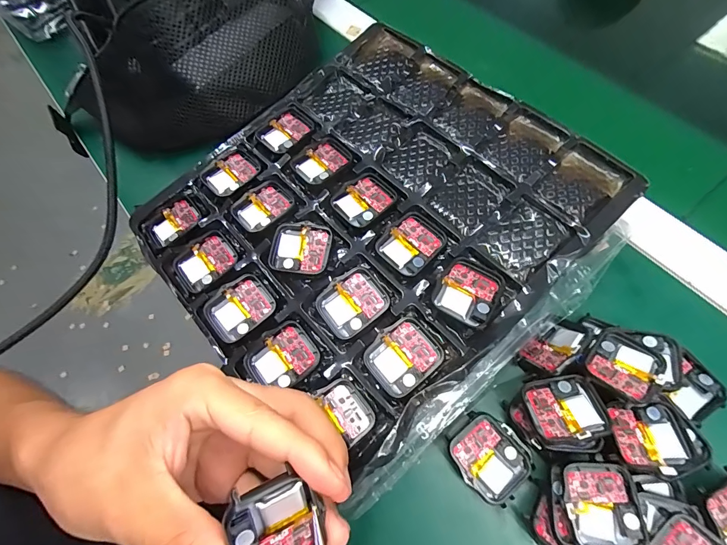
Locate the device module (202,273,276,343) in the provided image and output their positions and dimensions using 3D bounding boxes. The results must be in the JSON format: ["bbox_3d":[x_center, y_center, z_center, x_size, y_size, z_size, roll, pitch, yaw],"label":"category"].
[{"bbox_3d":[-0.083,0.024,0.241,0.042,0.007,0.036,-36,68,-9],"label":"device module"}]

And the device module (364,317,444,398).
[{"bbox_3d":[0.024,0.052,0.220,0.042,0.010,0.036,-39,69,-10],"label":"device module"}]

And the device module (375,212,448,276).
[{"bbox_3d":[0.033,-0.020,0.244,0.037,0.005,0.041,42,77,20],"label":"device module"}]

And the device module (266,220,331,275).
[{"bbox_3d":[-0.044,-0.017,0.246,0.039,0.008,0.035,7,68,9],"label":"device module"}]

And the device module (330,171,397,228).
[{"bbox_3d":[0.001,-0.053,0.262,0.043,0.004,0.034,-40,69,-11],"label":"device module"}]

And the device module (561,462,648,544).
[{"bbox_3d":[0.131,0.130,0.199,0.036,0.014,0.043,1,67,7],"label":"device module"}]

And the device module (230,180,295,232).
[{"bbox_3d":[-0.074,-0.049,0.268,0.035,0.009,0.042,41,77,20],"label":"device module"}]

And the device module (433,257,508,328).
[{"bbox_3d":[0.066,0.012,0.225,0.035,0.009,0.041,30,73,17],"label":"device module"}]

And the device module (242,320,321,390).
[{"bbox_3d":[-0.050,0.055,0.226,0.042,0.006,0.035,-38,68,-10],"label":"device module"}]

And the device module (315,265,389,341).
[{"bbox_3d":[-0.007,0.020,0.234,0.044,0.010,0.036,-34,68,-8],"label":"device module"}]

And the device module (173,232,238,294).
[{"bbox_3d":[-0.113,-0.006,0.259,0.042,0.011,0.034,-35,68,-9],"label":"device module"}]

